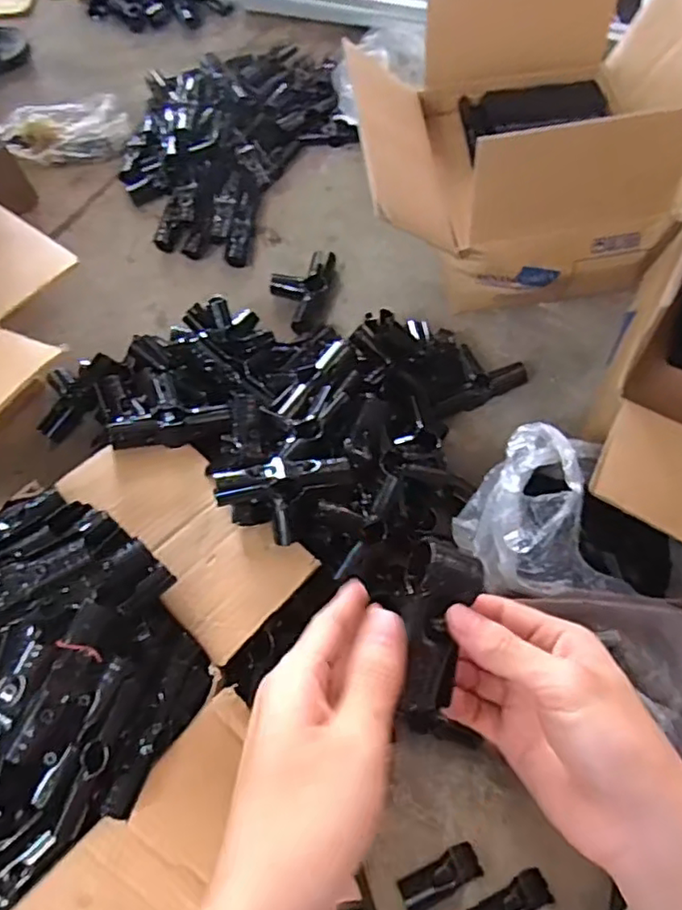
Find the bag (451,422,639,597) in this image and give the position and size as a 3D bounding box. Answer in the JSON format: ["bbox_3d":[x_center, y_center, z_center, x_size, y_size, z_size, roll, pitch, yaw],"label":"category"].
[{"bbox_3d":[0.206,0.065,0.697,0.143,0.117,0.188,1,65,1],"label":"bag"}]

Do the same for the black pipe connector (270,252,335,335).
[{"bbox_3d":[-0.058,-0.244,0.913,0.076,0.034,0.137,16,66,8],"label":"black pipe connector"}]

